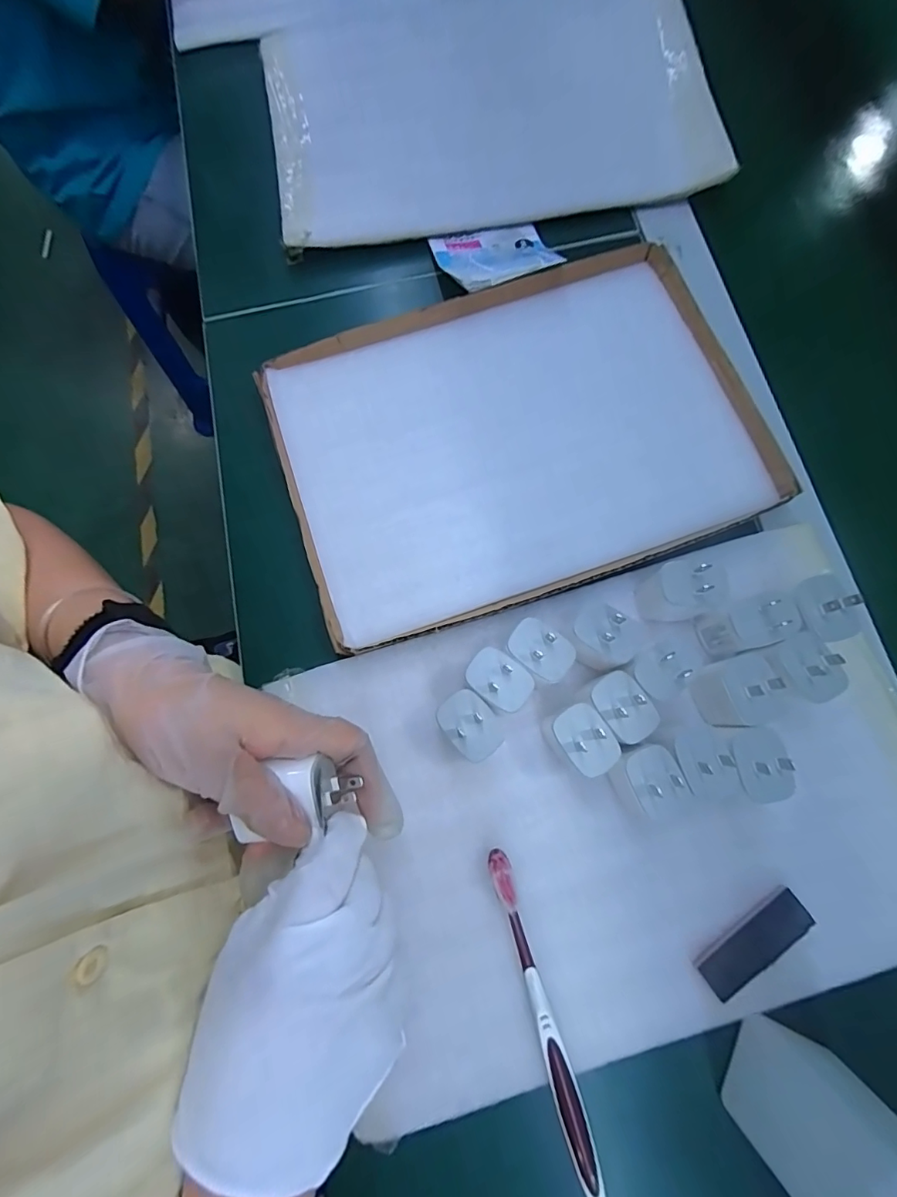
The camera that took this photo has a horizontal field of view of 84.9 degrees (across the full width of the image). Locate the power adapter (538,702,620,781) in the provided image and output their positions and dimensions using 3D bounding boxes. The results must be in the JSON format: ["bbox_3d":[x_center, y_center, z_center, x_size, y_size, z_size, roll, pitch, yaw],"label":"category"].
[{"bbox_3d":[0.081,0.087,0.304,0.028,0.051,0.040,-29,78,-8],"label":"power adapter"}]

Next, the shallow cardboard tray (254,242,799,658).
[{"bbox_3d":[0.051,-0.127,0.381,0.352,0.023,0.253,-19,77,-6],"label":"shallow cardboard tray"}]

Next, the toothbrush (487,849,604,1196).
[{"bbox_3d":[0.056,0.248,0.284,0.014,0.017,0.192,-16,77,-5],"label":"toothbrush"}]

